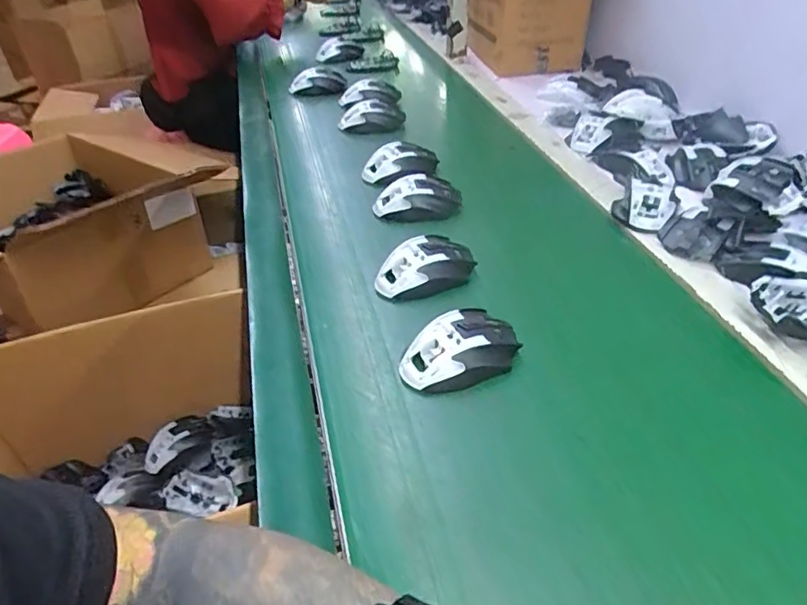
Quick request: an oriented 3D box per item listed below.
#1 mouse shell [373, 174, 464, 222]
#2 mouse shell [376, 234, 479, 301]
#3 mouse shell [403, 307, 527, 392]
[{"bbox_3d":[0.018,-0.139,0.748,0.110,0.036,0.066,-9,40,-7],"label":"mouse shell"},{"bbox_3d":[0.026,-0.039,0.622,0.112,0.038,0.075,-26,44,-25],"label":"mouse shell"},{"bbox_3d":[0.055,0.042,0.519,0.114,0.033,0.065,-24,44,-23],"label":"mouse shell"}]

